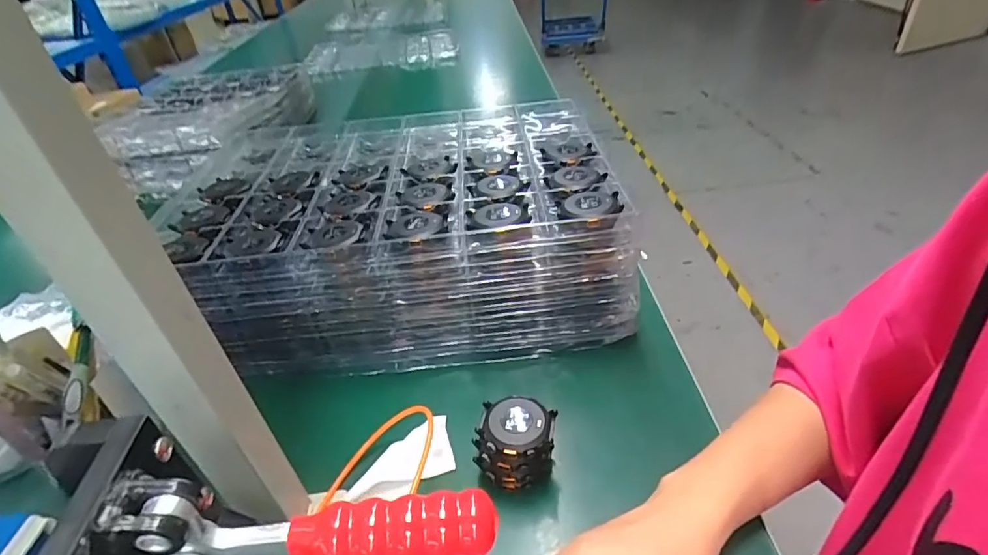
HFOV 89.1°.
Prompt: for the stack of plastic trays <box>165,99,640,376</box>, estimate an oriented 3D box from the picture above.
[{"bbox_3d":[-0.098,-0.061,0.559,0.425,0.131,0.306,-6,37,-1],"label":"stack of plastic trays"}]

